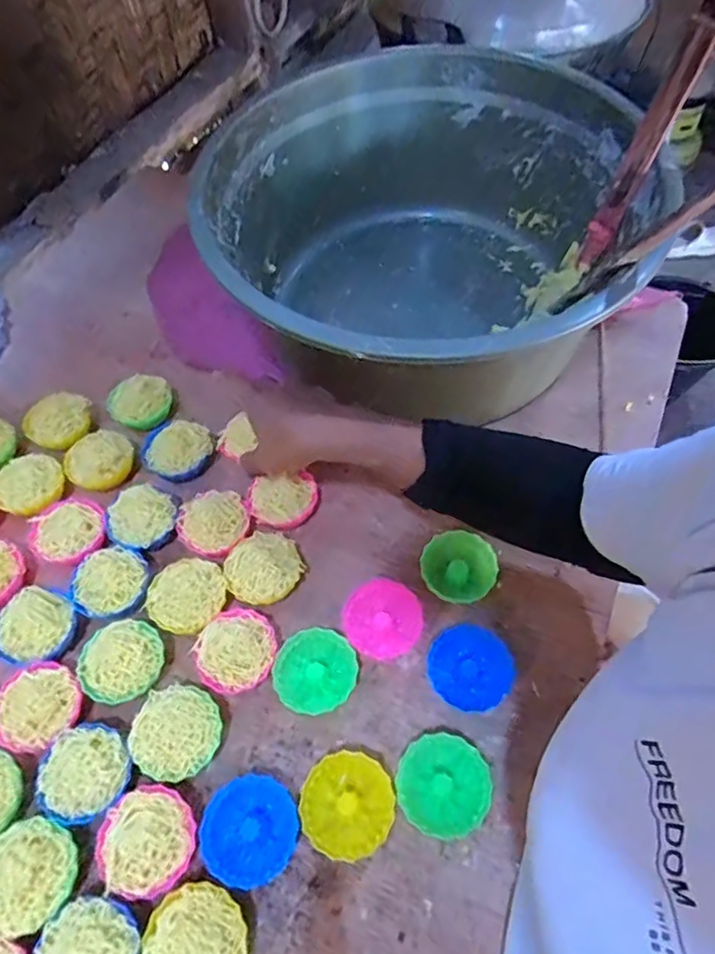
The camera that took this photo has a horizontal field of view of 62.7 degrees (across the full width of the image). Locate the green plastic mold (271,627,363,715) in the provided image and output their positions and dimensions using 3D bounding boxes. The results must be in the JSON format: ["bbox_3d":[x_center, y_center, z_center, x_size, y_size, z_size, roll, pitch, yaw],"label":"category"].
[{"bbox_3d":[-0.032,0.149,0.449,0.062,0.025,0.058,-2,56,3],"label":"green plastic mold"}]

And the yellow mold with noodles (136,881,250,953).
[{"bbox_3d":[-0.097,0.284,0.356,0.062,0.036,0.060,-2,56,3],"label":"yellow mold with noodles"}]

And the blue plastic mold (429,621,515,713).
[{"bbox_3d":[0.084,0.146,0.444,0.061,0.028,0.059,22,60,18],"label":"blue plastic mold"}]

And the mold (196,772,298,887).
[{"bbox_3d":[-0.071,0.236,0.394,0.063,0.024,0.061,-2,56,3],"label":"mold"}]

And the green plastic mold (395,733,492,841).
[{"bbox_3d":[0.059,0.212,0.402,0.060,0.028,0.060,-2,56,3],"label":"green plastic mold"}]

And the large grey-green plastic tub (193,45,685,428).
[{"bbox_3d":[0.068,-0.224,0.580,0.379,0.190,0.399,-2,58,3],"label":"large grey-green plastic tub"}]

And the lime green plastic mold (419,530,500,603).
[{"bbox_3d":[0.084,0.076,0.490,0.060,0.026,0.056,-10,56,-2],"label":"lime green plastic mold"}]

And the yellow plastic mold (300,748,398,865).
[{"bbox_3d":[-0.006,0.222,0.398,0.060,0.025,0.060,-2,56,3],"label":"yellow plastic mold"}]

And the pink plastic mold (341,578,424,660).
[{"bbox_3d":[0.020,0.115,0.468,0.060,0.029,0.058,-2,56,3],"label":"pink plastic mold"}]

